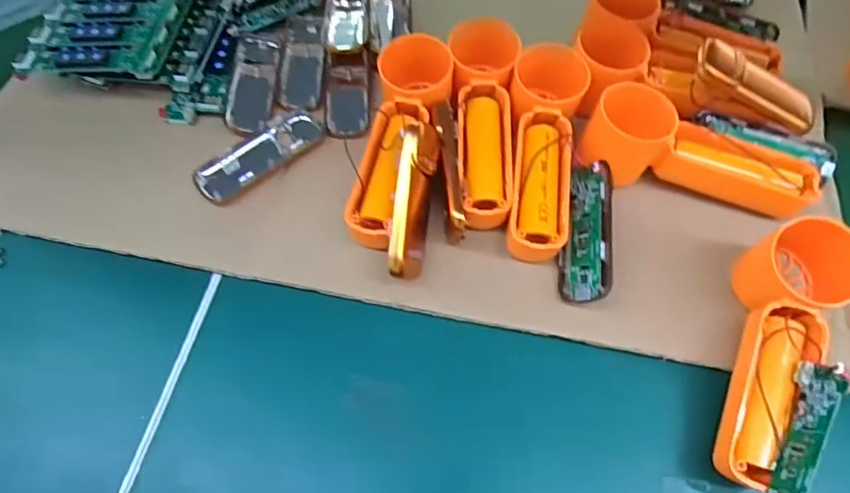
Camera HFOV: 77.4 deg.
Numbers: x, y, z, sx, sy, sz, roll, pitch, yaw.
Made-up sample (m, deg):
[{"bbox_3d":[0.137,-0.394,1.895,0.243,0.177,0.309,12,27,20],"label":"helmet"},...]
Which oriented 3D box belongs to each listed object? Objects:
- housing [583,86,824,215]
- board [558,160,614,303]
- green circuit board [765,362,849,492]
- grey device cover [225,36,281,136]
[{"bbox_3d":[0.157,-0.055,0.306,0.130,0.042,0.048,17,64,8],"label":"housing"},{"bbox_3d":[0.089,-0.009,0.291,0.028,0.007,0.080,-4,65,37],"label":"board"},{"bbox_3d":[0.161,0.087,0.228,0.008,0.020,0.078,31,77,-14],"label":"green circuit board"},{"bbox_3d":[-0.113,-0.107,0.352,0.028,0.011,0.080,-1,62,-1],"label":"grey device cover"}]

